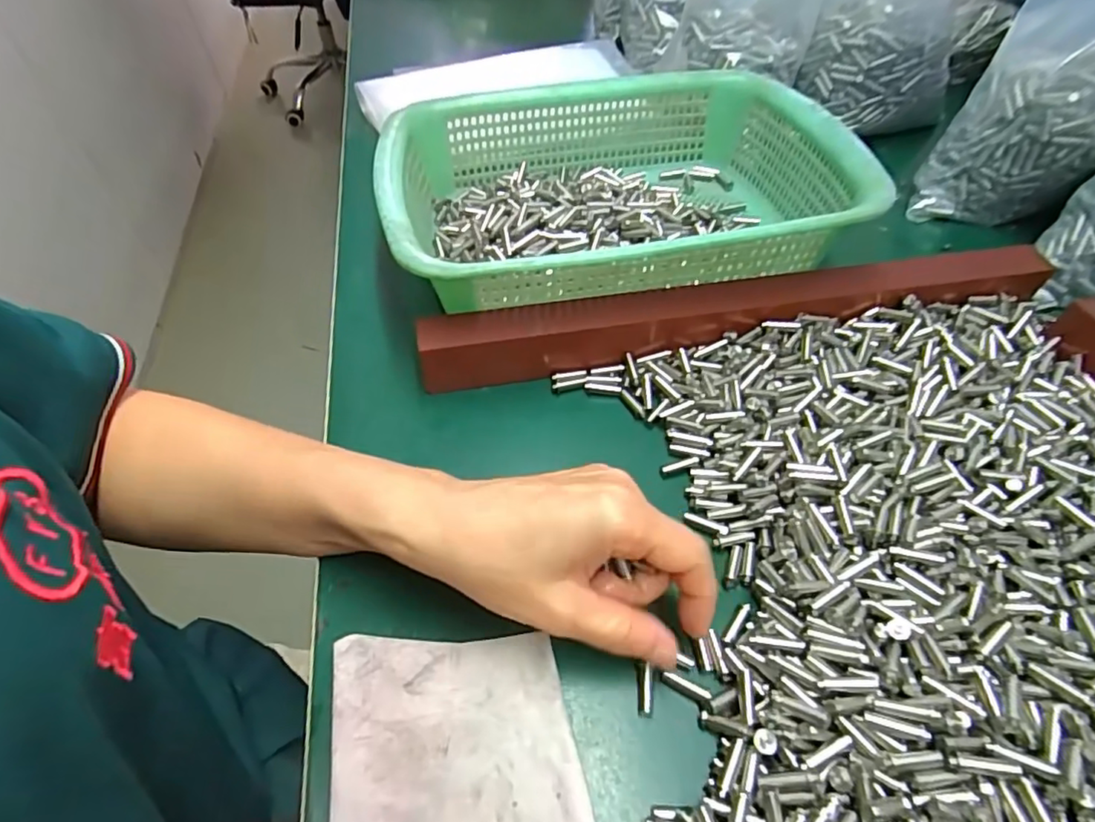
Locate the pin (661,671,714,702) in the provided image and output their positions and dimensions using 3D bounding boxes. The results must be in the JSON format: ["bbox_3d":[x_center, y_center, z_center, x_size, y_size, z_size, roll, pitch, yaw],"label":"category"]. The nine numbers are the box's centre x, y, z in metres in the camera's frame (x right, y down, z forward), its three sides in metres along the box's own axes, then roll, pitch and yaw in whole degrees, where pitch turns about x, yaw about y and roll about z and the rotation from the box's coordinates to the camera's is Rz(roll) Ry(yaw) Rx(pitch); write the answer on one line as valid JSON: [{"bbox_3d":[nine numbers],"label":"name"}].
[{"bbox_3d":[0.057,0.112,0.238,0.021,0.004,0.004,16,53,31],"label":"pin"}]

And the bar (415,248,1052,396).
[{"bbox_3d":[0.120,-0.064,0.349,0.386,0.033,0.037,-9,51,-3],"label":"bar"}]

